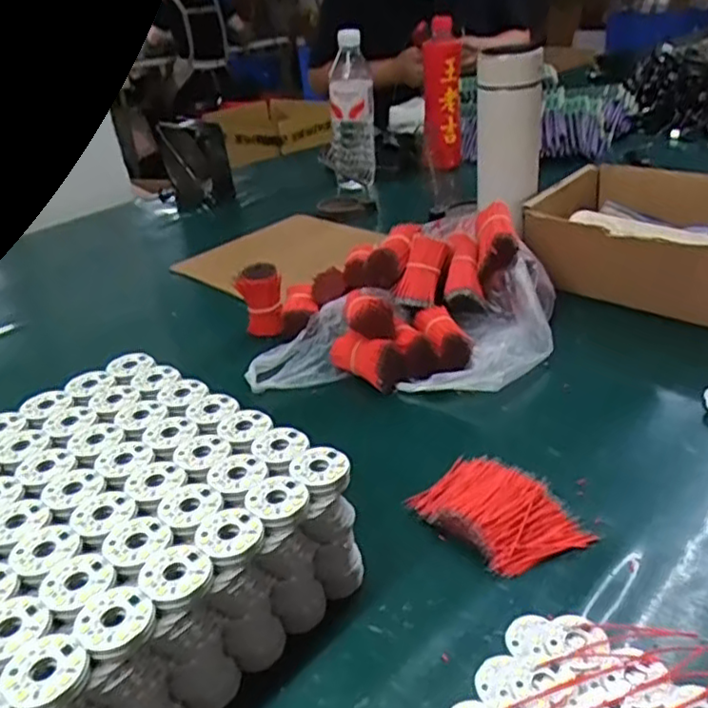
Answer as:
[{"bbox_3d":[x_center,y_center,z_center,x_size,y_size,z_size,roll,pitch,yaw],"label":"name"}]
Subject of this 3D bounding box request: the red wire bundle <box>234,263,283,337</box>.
[{"bbox_3d":[-0.092,-0.054,0.664,0.044,0.058,0.042,-10,30,-8],"label":"red wire bundle"}]

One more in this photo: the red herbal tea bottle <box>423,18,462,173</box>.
[{"bbox_3d":[0.145,-0.420,1.097,0.065,0.220,0.059,-2,30,5],"label":"red herbal tea bottle"}]

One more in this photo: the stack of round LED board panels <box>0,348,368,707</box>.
[{"bbox_3d":[-0.147,0.112,0.372,0.211,0.092,0.222,21,39,38],"label":"stack of round LED board panels"}]

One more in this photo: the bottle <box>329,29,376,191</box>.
[{"bbox_3d":[-0.004,-0.361,1.020,0.072,0.214,0.077,-5,30,1],"label":"bottle"}]

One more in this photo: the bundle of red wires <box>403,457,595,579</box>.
[{"bbox_3d":[0.093,0.100,0.431,0.070,0.019,0.100,-25,35,-31],"label":"bundle of red wires"}]

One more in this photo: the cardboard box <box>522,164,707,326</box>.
[{"bbox_3d":[0.318,-0.123,0.697,0.219,0.098,0.218,19,38,36],"label":"cardboard box"}]

